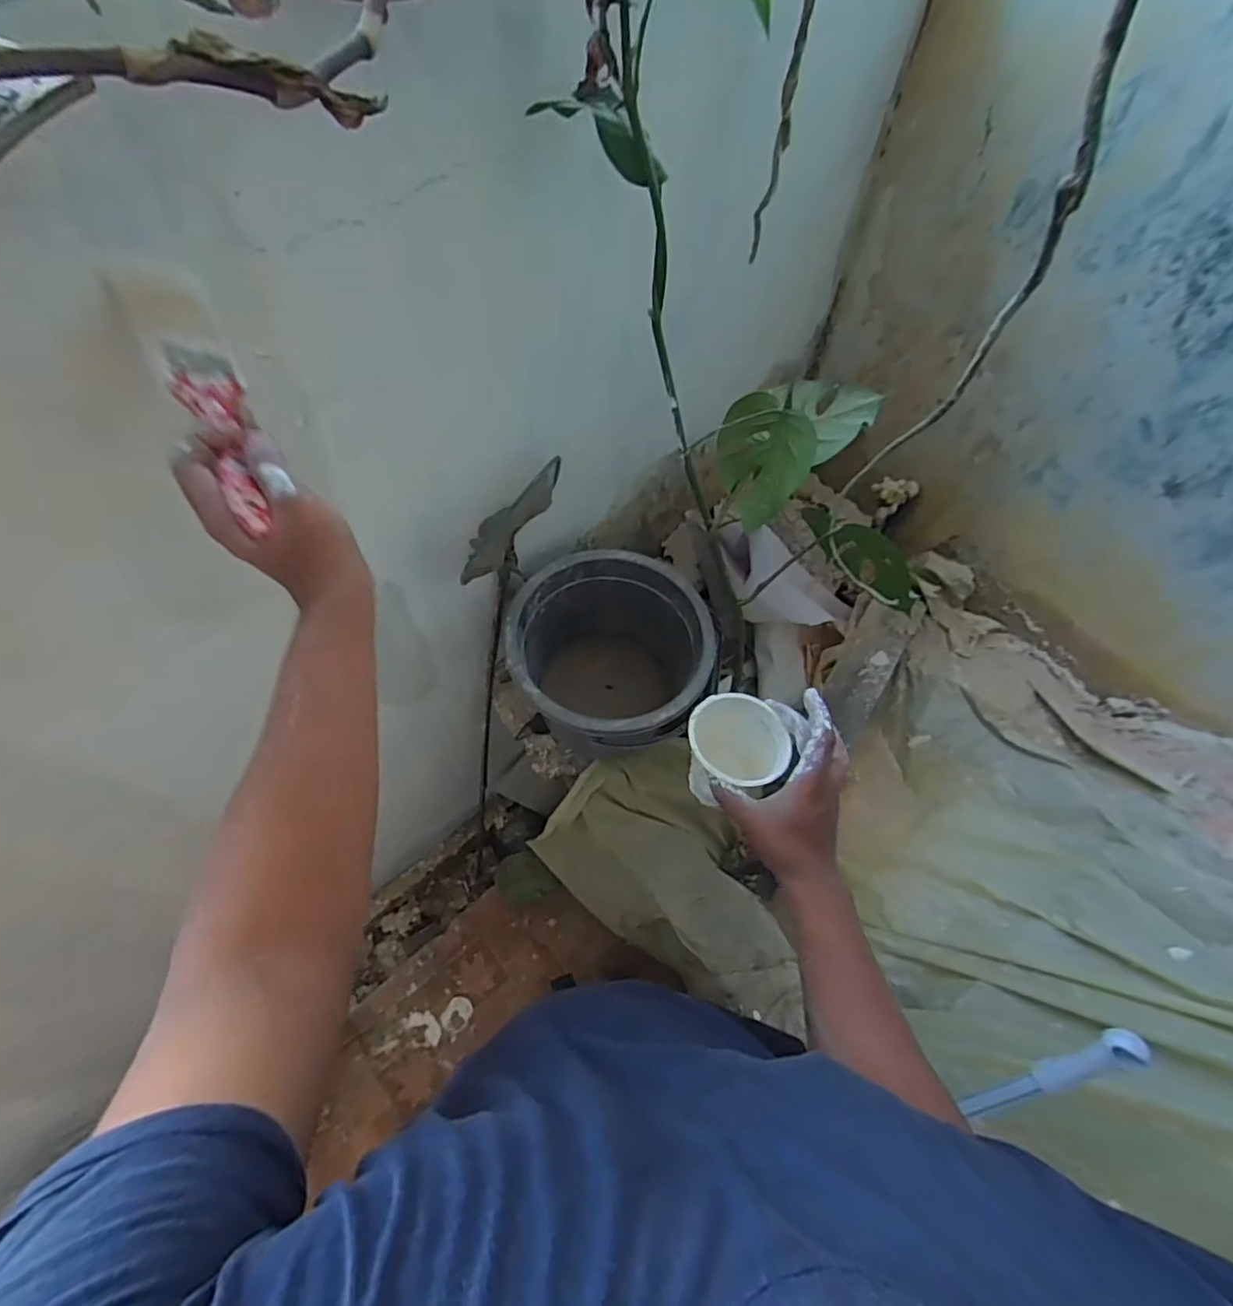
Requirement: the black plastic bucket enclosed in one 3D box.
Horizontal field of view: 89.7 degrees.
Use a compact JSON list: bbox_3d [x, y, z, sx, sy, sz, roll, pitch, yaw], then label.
[{"bbox_3d":[-0.007,0.031,0.994,0.285,0.253,0.296,0,62,0],"label":"black plastic bucket"}]

